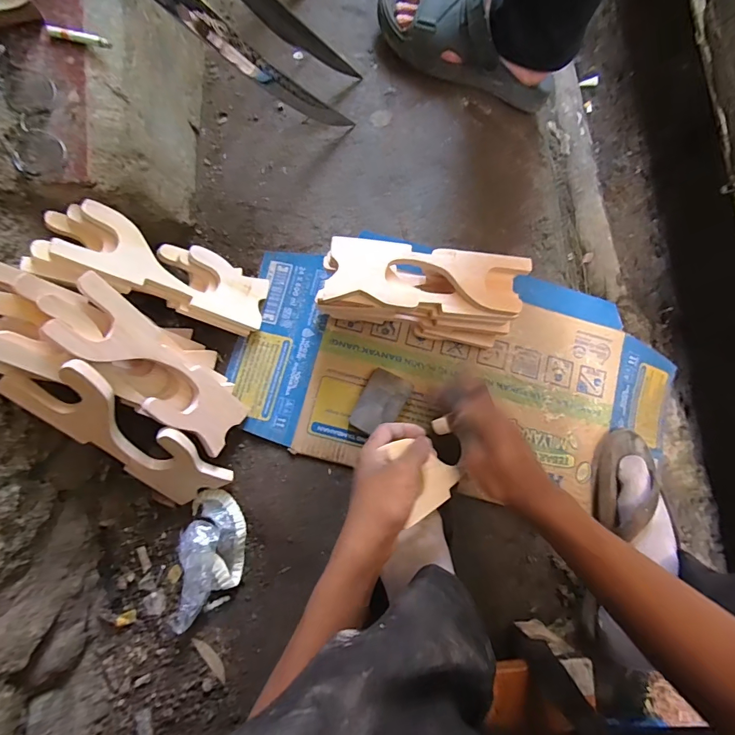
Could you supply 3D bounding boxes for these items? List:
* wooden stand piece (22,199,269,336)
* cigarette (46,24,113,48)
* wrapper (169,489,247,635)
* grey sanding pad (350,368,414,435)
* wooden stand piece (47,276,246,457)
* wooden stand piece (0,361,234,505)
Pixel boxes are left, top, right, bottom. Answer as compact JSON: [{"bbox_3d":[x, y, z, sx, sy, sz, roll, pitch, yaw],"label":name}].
[{"bbox_3d":[-0.236,-0.110,0.482,0.237,0.035,0.085,17,77,-36],"label":"wooden stand piece"},{"bbox_3d":[-0.306,-0.350,0.434,0.066,0.010,0.013,13,79,2],"label":"cigarette"},{"bbox_3d":[-0.187,0.227,0.485,0.072,0.030,0.148,4,79,1],"label":"wrapper"},{"bbox_3d":[0.017,0.046,0.516,0.054,0.019,0.079,27,80,5],"label":"grey sanding pad"},{"bbox_3d":[-0.225,0.004,0.444,0.025,0.218,0.083,-8,45,37],"label":"wooden stand piece"},{"bbox_3d":[-0.252,0.076,0.441,0.072,0.231,0.017,-30,38,8],"label":"wooden stand piece"}]

